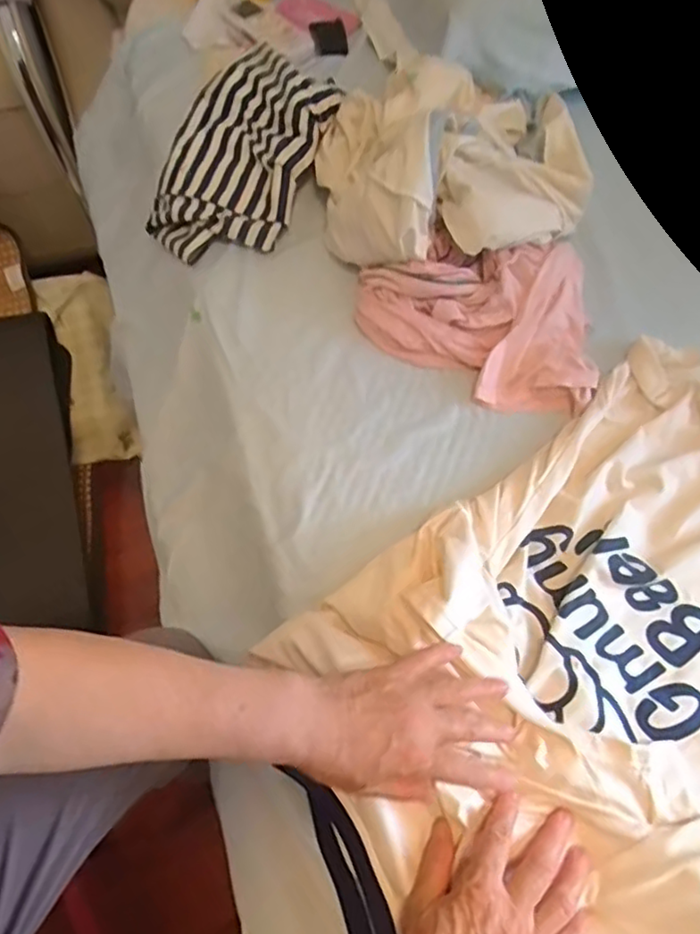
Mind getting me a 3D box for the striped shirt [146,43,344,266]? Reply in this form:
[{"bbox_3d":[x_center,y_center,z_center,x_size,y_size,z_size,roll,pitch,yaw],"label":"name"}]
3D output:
[{"bbox_3d":[-0.119,-0.339,0.688,0.152,0.022,0.243,24,83,10],"label":"striped shirt"}]

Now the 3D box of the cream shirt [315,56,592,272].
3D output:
[{"bbox_3d":[0.093,-0.313,0.634,0.240,0.139,0.244,0,66,0],"label":"cream shirt"}]

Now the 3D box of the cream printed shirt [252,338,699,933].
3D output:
[{"bbox_3d":[0.241,0.139,0.505,0.539,0.051,0.394,-26,70,-14],"label":"cream printed shirt"}]

